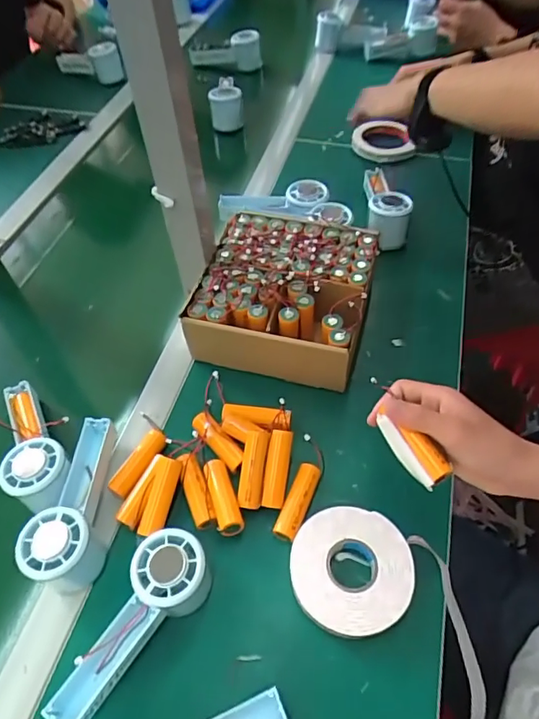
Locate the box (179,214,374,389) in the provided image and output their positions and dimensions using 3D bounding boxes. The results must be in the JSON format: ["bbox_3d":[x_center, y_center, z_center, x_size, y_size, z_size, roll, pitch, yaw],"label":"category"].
[{"bbox_3d":[0.021,-0.075,0.583,0.181,0.083,0.196,12,54,12],"label":"box"}]

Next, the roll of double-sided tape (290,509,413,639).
[{"bbox_3d":[0.070,0.180,0.427,0.099,0.022,0.098,-1,53,2],"label":"roll of double-sided tape"}]

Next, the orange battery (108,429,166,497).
[{"bbox_3d":[-0.127,0.100,0.481,0.021,0.023,0.068,27,59,21],"label":"orange battery"}]

